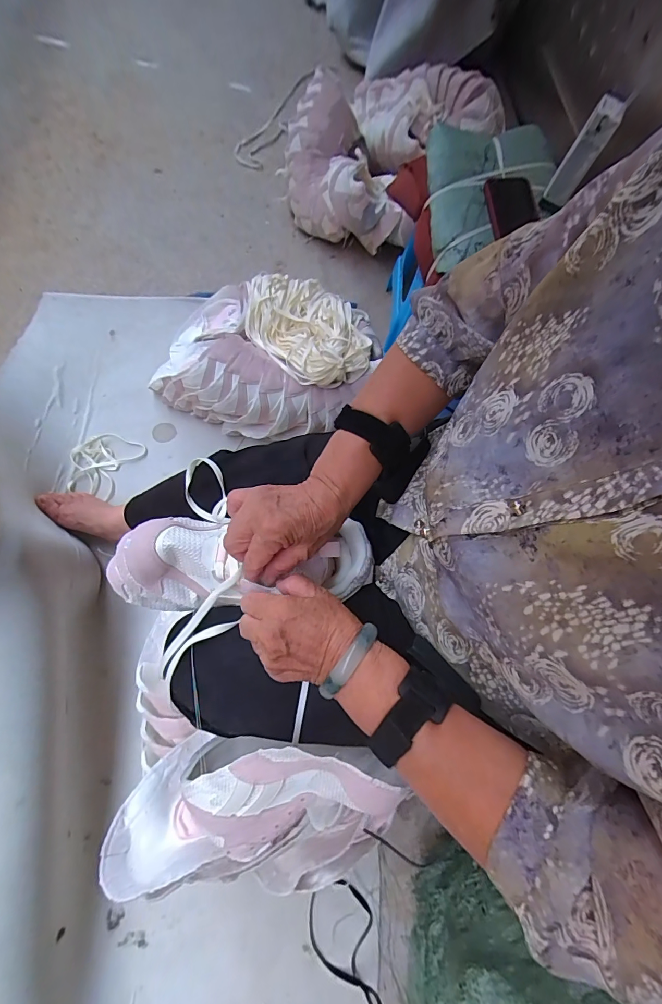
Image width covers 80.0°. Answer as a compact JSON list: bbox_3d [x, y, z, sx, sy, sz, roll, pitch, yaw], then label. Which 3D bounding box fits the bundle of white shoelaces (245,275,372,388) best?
[{"bbox_3d":[-0.050,-0.352,0.756,0.184,0.067,0.318,-32,78,-17],"label":"bundle of white shoelaces"}]

